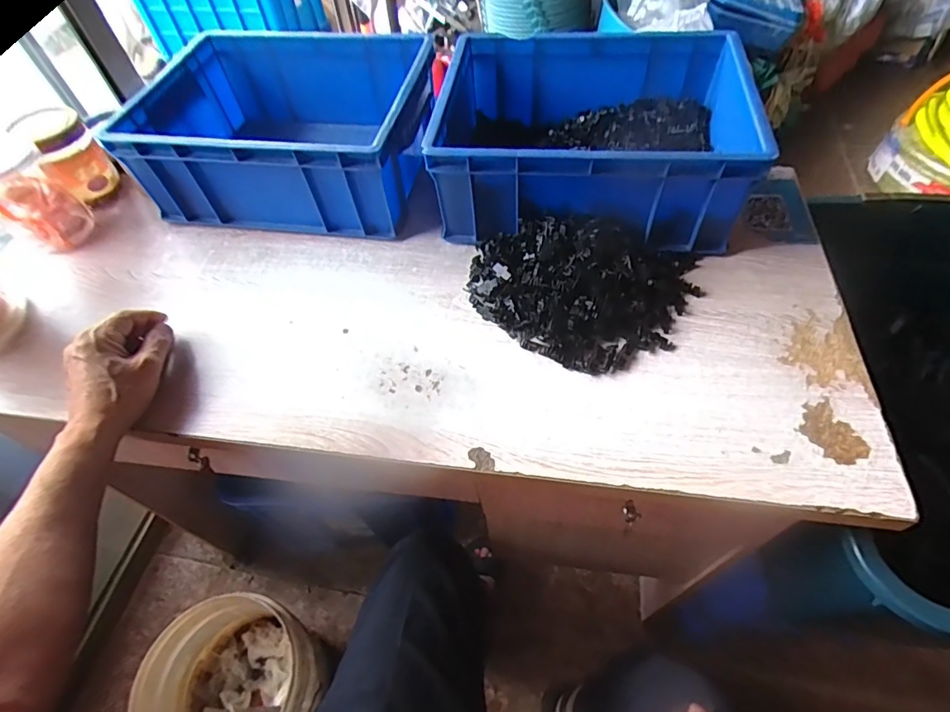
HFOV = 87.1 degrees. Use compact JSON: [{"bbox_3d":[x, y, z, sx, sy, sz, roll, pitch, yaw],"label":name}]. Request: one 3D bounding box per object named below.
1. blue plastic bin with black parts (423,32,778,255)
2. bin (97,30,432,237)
[{"bbox_3d":[0.131,-0.264,0.600,0.337,0.120,0.268,3,55,7],"label":"blue plastic bin with black parts"},{"bbox_3d":[-0.233,-0.291,0.658,0.331,0.145,0.281,6,56,9],"label":"bin"}]

